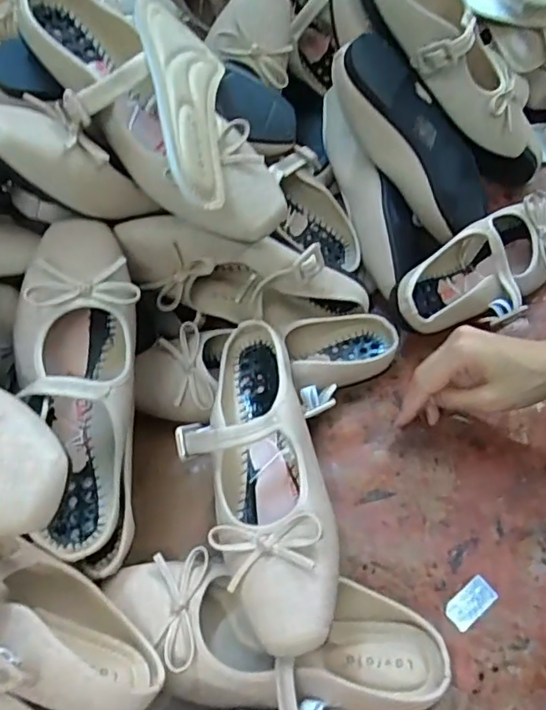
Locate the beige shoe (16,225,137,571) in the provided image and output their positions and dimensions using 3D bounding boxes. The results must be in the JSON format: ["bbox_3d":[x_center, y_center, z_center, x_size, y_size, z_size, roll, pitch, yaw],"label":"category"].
[{"bbox_3d":[-0.136,0.025,0.415,0.090,0.080,0.247,-6,82,-4],"label":"beige shoe"}]

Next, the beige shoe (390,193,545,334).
[{"bbox_3d":[0.216,-0.082,0.544,0.240,0.076,0.086,-36,64,-21],"label":"beige shoe"}]

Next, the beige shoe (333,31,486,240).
[{"bbox_3d":[0.134,-0.209,0.542,0.202,0.049,0.085,46,60,-21],"label":"beige shoe"}]

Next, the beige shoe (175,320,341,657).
[{"bbox_3d":[-0.014,0.080,0.411,0.099,0.058,0.243,-7,57,-5],"label":"beige shoe"}]

